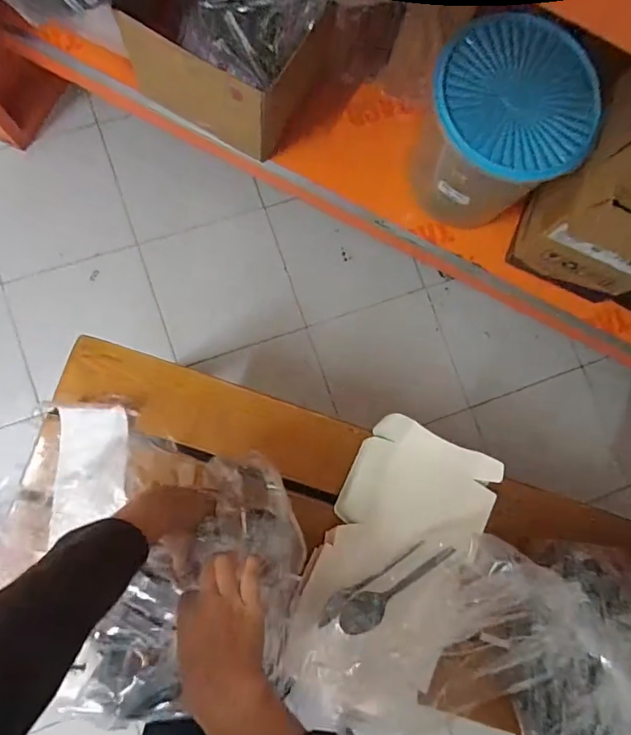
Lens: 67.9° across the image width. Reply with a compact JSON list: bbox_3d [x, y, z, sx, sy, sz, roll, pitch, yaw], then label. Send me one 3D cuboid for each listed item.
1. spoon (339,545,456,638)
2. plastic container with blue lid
[{"bbox_3d":[0.098,0.261,0.541,0.151,0.014,0.042,-23,87,-8],"label":"spoon"},{"bbox_3d":[0.295,-0.394,0.834,0.246,0.277,0.258,-32,88,-8],"label":"plastic container with blue lid"}]

